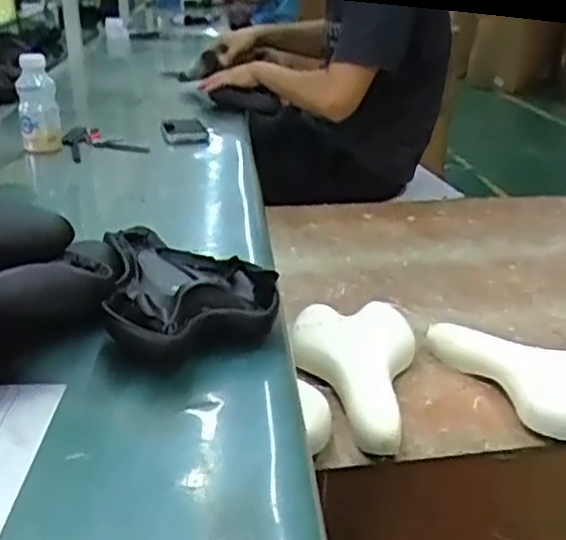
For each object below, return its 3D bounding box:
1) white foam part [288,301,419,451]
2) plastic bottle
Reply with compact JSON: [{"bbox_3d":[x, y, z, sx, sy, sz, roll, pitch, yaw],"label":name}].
[{"bbox_3d":[0.077,0.109,0.851,0.149,0.044,0.270,6,25,12],"label":"white foam part"},{"bbox_3d":[-0.421,-0.283,1.221,0.065,0.162,0.056,-5,24,-18],"label":"plastic bottle"}]

